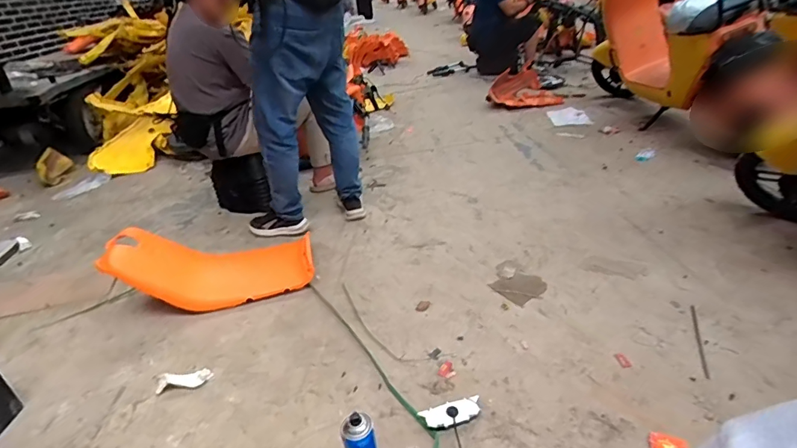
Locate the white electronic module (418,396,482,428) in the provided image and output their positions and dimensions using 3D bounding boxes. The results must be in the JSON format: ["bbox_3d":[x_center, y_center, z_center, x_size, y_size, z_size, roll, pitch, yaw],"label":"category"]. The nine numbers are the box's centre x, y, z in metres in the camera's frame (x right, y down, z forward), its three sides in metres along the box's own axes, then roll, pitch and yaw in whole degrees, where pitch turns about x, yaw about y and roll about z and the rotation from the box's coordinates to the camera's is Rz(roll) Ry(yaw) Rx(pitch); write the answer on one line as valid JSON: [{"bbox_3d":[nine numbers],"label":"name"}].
[{"bbox_3d":[0.131,0.441,1.050,0.145,0.026,0.060,-16,30,-19],"label":"white electronic module"}]

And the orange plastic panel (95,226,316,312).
[{"bbox_3d":[-0.619,0.153,1.513,0.643,0.151,0.240,4,26,-16],"label":"orange plastic panel"}]

